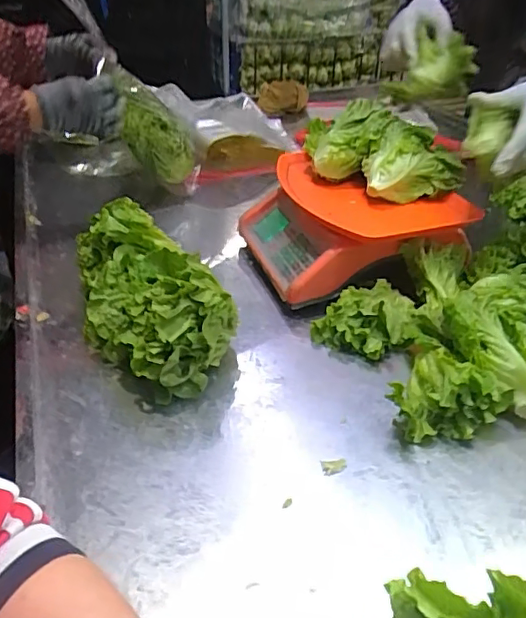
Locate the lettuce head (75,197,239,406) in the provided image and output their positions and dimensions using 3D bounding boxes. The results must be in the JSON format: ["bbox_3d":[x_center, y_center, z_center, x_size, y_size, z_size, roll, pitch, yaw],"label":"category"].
[{"bbox_3d":[-0.149,-0.013,0.719,0.151,0.125,0.292,-19,40,-26],"label":"lettuce head"}]

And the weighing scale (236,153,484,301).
[{"bbox_3d":[0.122,-0.132,0.878,0.273,0.128,0.287,-11,37,-15],"label":"weighing scale"}]

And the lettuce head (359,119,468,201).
[{"bbox_3d":[0.222,-0.211,0.820,0.135,0.087,0.098,11,37,13],"label":"lettuce head"}]

